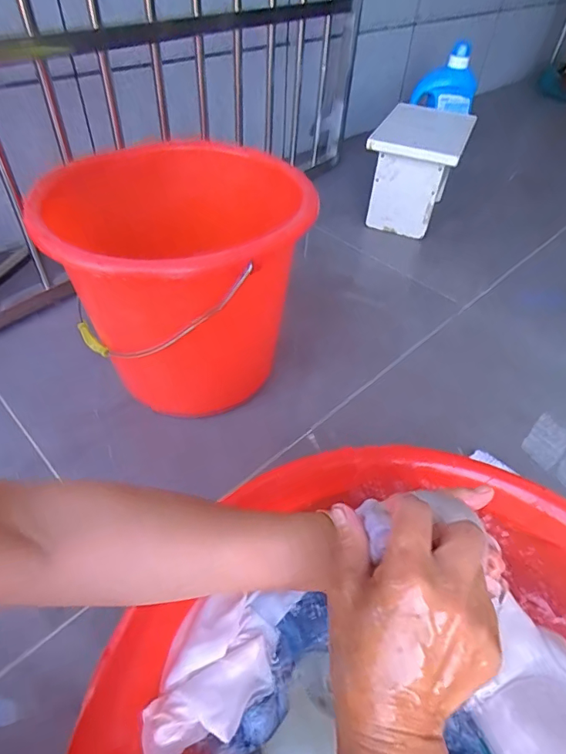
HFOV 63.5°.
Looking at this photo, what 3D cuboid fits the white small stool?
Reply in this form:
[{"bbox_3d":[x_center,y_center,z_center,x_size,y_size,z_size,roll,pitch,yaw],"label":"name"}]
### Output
[{"bbox_3d":[0.329,-0.518,1.153,0.184,0.200,0.282,21,50,14],"label":"white small stool"}]

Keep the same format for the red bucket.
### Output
[{"bbox_3d":[-0.153,-0.149,0.675,0.340,0.286,0.339,2,49,-2],"label":"red bucket"}]

